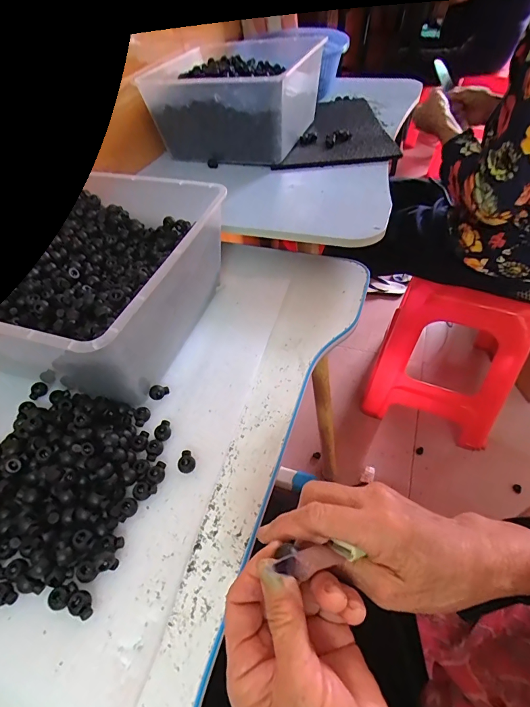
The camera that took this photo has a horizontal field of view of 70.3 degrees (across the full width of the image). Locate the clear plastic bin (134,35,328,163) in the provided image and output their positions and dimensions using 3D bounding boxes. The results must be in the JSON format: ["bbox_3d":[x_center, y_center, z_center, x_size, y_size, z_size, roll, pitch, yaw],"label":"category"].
[{"bbox_3d":[-0.040,-0.507,0.757,0.266,0.138,0.270,15,52,17],"label":"clear plastic bin"}]

